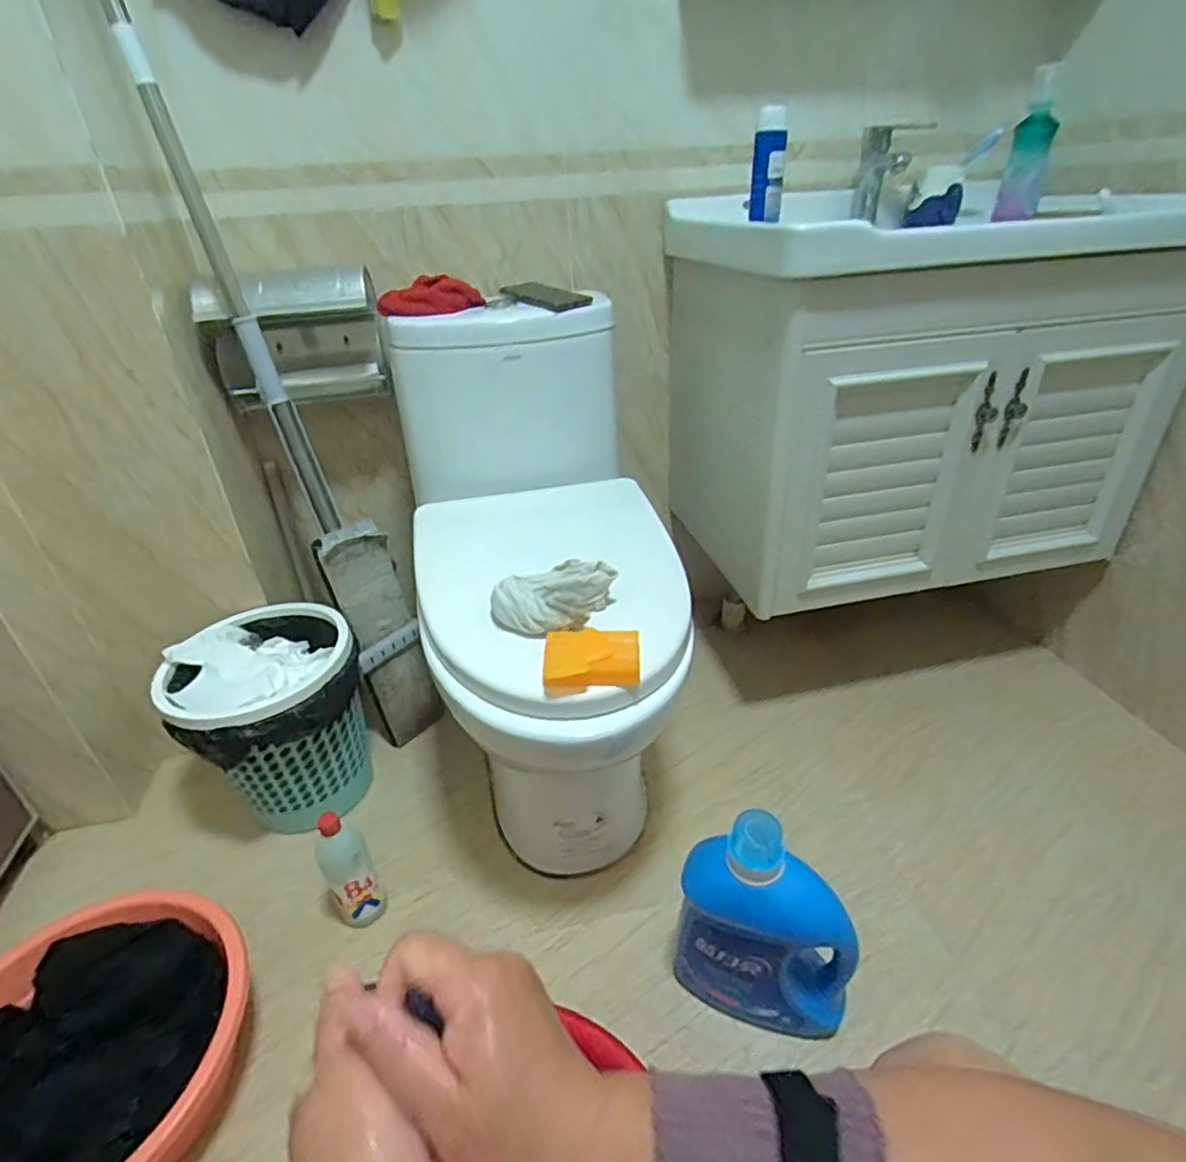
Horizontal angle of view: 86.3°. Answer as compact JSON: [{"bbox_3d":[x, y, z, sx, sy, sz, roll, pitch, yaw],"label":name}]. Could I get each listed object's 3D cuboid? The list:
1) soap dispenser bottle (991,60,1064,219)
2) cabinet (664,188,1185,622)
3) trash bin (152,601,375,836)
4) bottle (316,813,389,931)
[{"bbox_3d":[0.723,-0.713,1.040,0.062,0.203,0.062,11,33,19],"label":"soap dispenser bottle"},{"bbox_3d":[0.521,-0.312,1.086,0.686,0.542,0.470,-9,32,-10],"label":"cabinet"},{"bbox_3d":[-0.497,0.234,1.012,0.245,0.299,0.254,24,41,36],"label":"trash bin"},{"bbox_3d":[-0.327,0.393,0.855,0.066,0.195,0.053,-21,36,-26],"label":"bottle"}]

